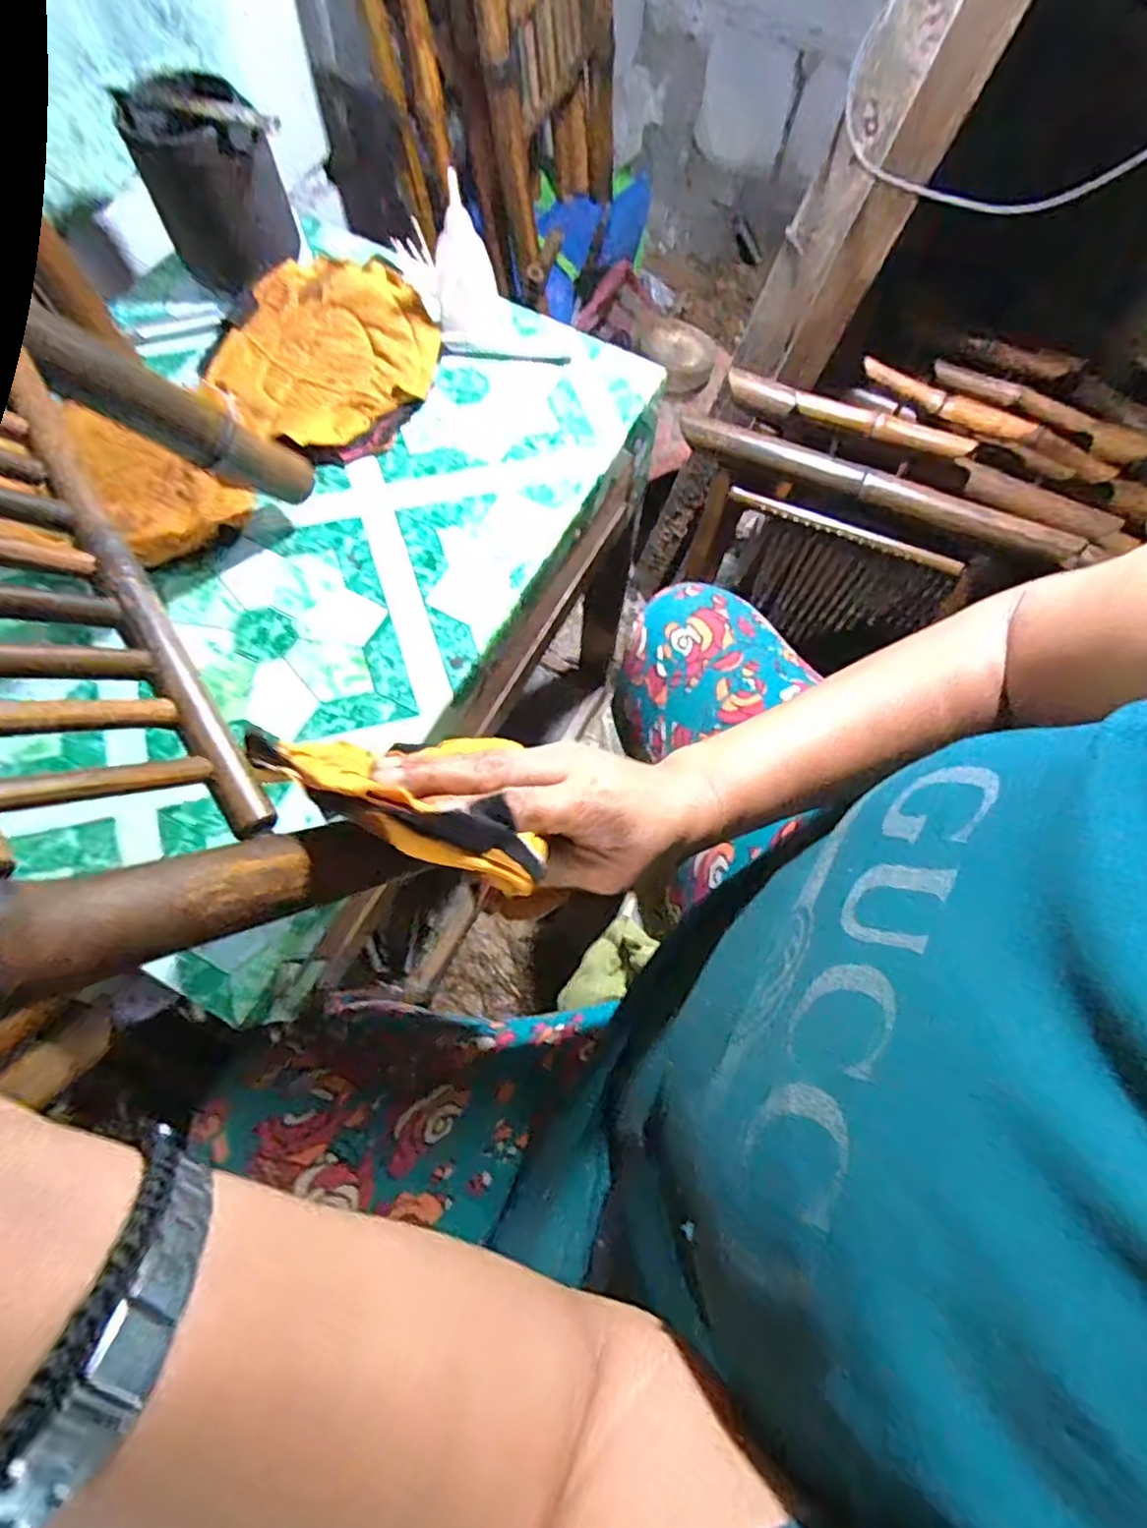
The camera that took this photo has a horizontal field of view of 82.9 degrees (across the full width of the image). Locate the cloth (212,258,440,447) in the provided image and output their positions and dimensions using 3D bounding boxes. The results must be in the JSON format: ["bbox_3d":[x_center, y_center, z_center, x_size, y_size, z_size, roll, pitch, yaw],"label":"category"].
[{"bbox_3d":[-0.186,-0.305,0.479,0.144,0.027,0.154,26,71,7],"label":"cloth"}]

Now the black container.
[{"bbox_3d":[-0.266,-0.429,0.479,0.088,0.100,0.082,1,70,-2],"label":"black container"}]

